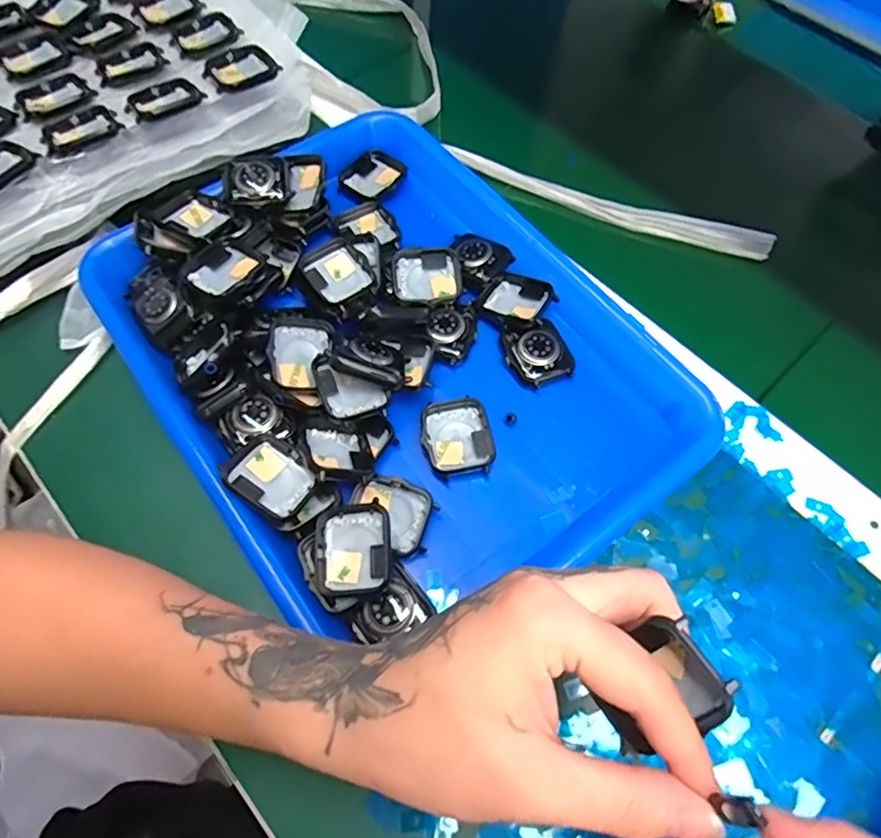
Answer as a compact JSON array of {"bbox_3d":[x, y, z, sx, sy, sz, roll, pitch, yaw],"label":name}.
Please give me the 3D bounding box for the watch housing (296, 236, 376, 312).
[{"bbox_3d":[-0.064,-0.091,0.355,0.036,0.007,0.047,-31,68,-14],"label":"watch housing"}]

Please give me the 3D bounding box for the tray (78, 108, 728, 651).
[{"bbox_3d":[-0.030,-0.047,0.343,0.264,0.041,0.328,-33,69,-15],"label":"tray"}]

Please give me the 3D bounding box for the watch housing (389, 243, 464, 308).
[{"bbox_3d":[-0.009,-0.090,0.362,0.044,0.011,0.039,-15,65,-8],"label":"watch housing"}]

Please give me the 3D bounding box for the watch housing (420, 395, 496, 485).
[{"bbox_3d":[0.009,0.011,0.327,0.038,0.011,0.046,-11,65,-6],"label":"watch housing"}]

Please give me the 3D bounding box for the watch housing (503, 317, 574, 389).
[{"bbox_3d":[0.059,-0.040,0.349,0.035,0.012,0.037,-18,65,-9],"label":"watch housing"}]

